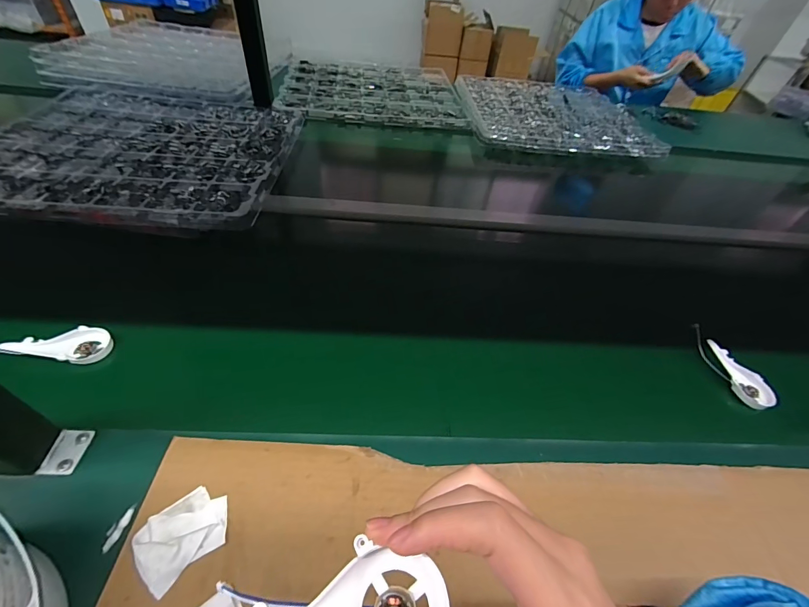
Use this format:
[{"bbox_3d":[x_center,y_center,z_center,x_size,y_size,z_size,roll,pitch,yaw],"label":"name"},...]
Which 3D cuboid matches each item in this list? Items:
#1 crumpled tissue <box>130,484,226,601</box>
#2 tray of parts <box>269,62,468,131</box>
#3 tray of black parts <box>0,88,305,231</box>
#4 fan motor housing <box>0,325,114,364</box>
[{"bbox_3d":[-0.179,0.186,0.292,0.065,0.010,0.054,-33,59,-31],"label":"crumpled tissue"},{"bbox_3d":[-0.098,-0.669,1.115,0.511,0.022,0.522,1,47,-6],"label":"tray of parts"},{"bbox_3d":[-0.518,-0.310,0.701,0.561,0.030,0.513,3,47,-4],"label":"tray of black parts"},{"bbox_3d":[-0.394,0.049,0.404,0.103,0.014,0.044,0,45,-27],"label":"fan motor housing"}]

